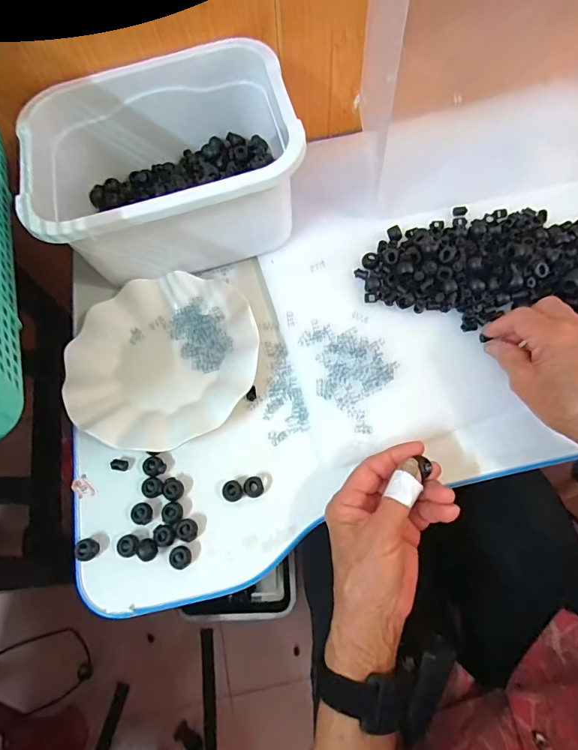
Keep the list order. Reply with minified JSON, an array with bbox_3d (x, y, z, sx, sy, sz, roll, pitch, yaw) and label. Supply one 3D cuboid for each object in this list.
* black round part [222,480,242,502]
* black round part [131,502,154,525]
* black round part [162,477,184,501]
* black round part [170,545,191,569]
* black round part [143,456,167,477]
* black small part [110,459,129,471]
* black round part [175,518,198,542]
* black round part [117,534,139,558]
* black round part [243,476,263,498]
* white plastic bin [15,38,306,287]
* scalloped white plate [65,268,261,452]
[{"bbox_3d":[-0.049,0.101,0.375,0.017,0.010,0.017,0,70,1],"label":"black round part"},{"bbox_3d":[-0.126,0.119,0.370,0.017,0.010,0.018,0,70,1],"label":"black round part"},{"bbox_3d":[-0.101,0.100,0.377,0.017,0.009,0.019,6,70,4],"label":"black round part"},{"bbox_3d":[-0.089,0.151,0.357,0.017,0.010,0.018,0,70,1],"label":"black round part"},{"bbox_3d":[-0.120,0.082,0.387,0.019,0.010,0.017,22,72,9],"label":"black round part"},{"bbox_3d":[-0.152,0.081,0.389,0.016,0.004,0.009,9,71,4],"label":"black small part"},{"bbox_3d":[-0.086,0.131,0.365,0.017,0.011,0.018,0,70,1],"label":"black round part"},{"bbox_3d":[-0.134,0.142,0.359,0.017,0.010,0.017,0,70,1],"label":"black round part"},{"bbox_3d":[-0.031,0.098,0.378,0.016,0.007,0.018,-15,70,-4],"label":"black round part"},{"bbox_3d":[-0.121,-0.205,0.434,0.242,0.109,0.187,-15,71,-4],"label":"white plastic bin"},{"bbox_3d":[-0.121,-0.017,0.414,0.176,0.022,0.176,0,70,1],"label":"scalloped white plate"}]

